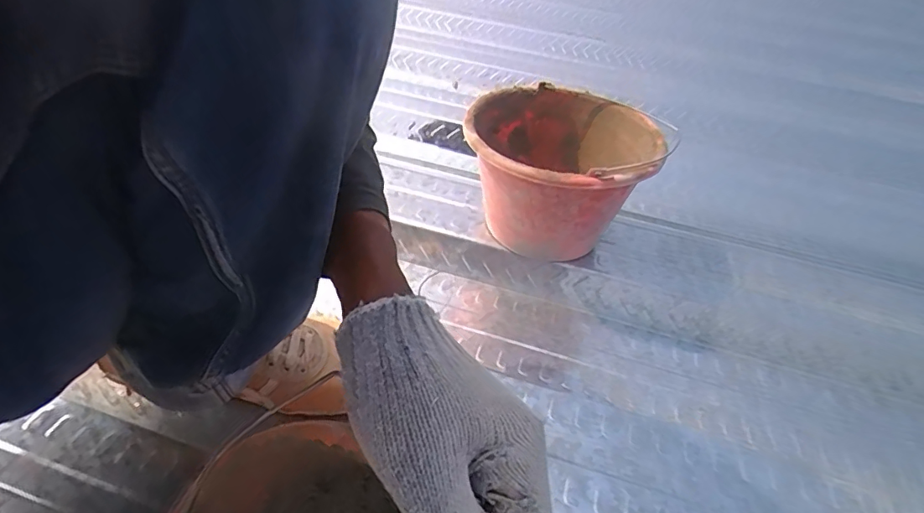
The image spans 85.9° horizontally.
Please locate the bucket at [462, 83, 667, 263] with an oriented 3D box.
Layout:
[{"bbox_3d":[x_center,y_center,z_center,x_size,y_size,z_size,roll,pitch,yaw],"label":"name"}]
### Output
[{"bbox_3d":[0.122,-0.101,0.662,0.230,0.164,0.232,5,42,-1],"label":"bucket"}]

